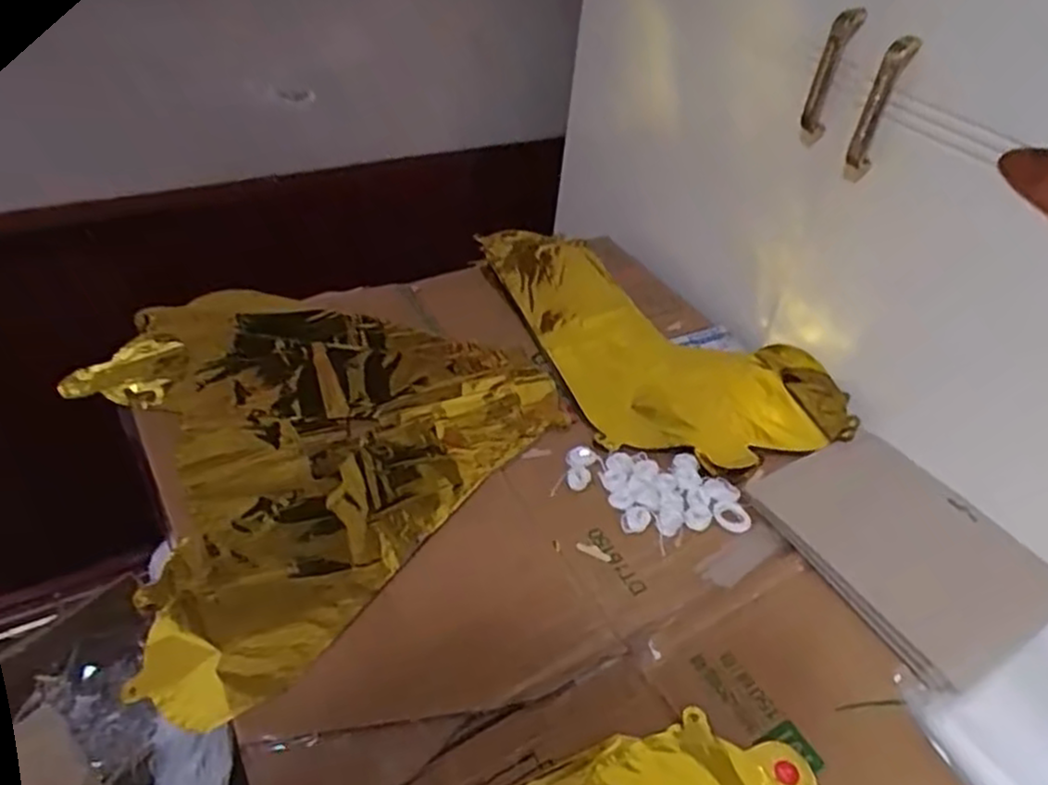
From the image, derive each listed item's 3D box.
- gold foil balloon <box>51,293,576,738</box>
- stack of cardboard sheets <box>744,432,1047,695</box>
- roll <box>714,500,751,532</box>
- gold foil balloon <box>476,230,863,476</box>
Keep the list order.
[{"bbox_3d":[-0.218,0.028,0.641,0.377,0.023,0.385,29,48,24],"label":"gold foil balloon"},{"bbox_3d":[0.303,0.122,0.600,0.173,0.013,0.205,-21,49,-25],"label":"stack of cardboard sheets"},{"bbox_3d":[0.168,0.100,0.602,0.025,0.005,0.030,-31,54,-33],"label":"roll"},{"bbox_3d":[0.130,-0.072,0.781,0.254,0.037,0.420,-13,46,-19],"label":"gold foil balloon"}]

